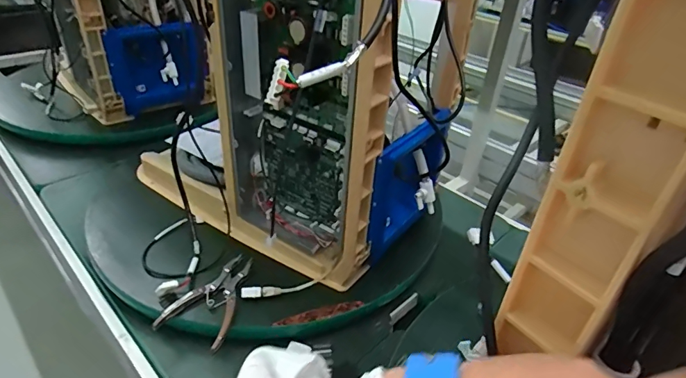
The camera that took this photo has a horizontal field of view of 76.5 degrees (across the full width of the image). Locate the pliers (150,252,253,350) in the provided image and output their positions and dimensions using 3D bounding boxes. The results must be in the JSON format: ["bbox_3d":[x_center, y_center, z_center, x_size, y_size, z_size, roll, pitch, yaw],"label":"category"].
[{"bbox_3d":[-0.201,0.170,0.694,0.099,0.019,0.167,17,36,19],"label":"pliers"}]

